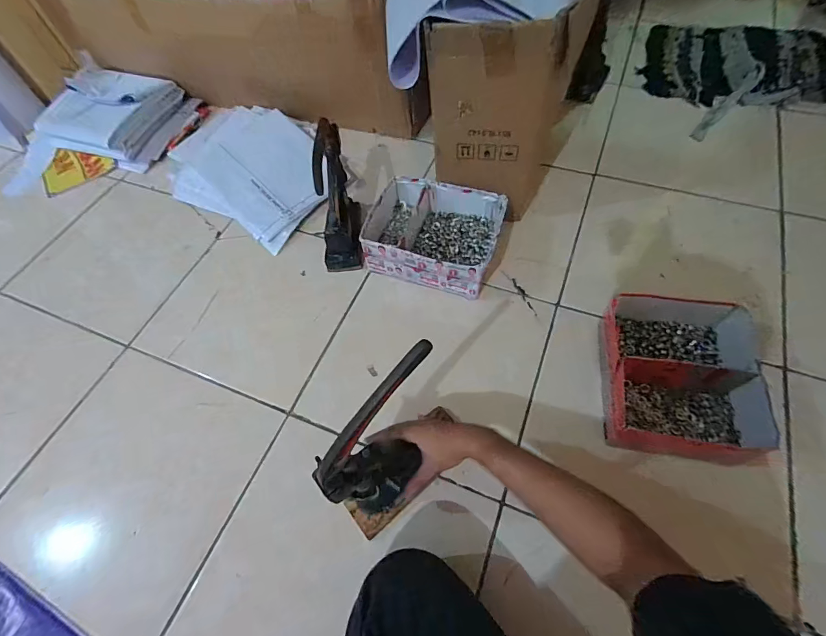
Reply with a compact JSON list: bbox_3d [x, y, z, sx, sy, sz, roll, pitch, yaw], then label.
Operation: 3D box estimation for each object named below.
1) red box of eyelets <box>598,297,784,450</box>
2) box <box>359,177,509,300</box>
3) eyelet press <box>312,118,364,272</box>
[{"bbox_3d":[0.443,0.090,0.683,0.223,0.116,0.261,5,60,8],"label":"red box of eyelets"},{"bbox_3d":[0.042,-0.178,0.867,0.273,0.096,0.207,16,62,14],"label":"box"},{"bbox_3d":[-0.169,-0.263,0.842,0.079,0.255,0.238,-8,59,1],"label":"eyelet press"}]

